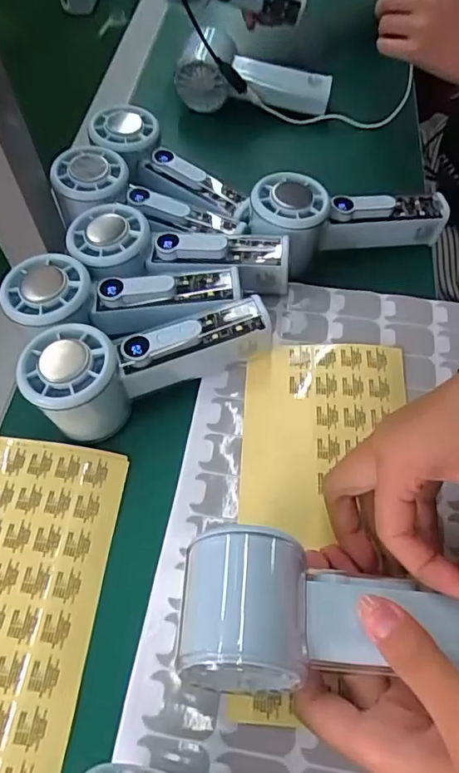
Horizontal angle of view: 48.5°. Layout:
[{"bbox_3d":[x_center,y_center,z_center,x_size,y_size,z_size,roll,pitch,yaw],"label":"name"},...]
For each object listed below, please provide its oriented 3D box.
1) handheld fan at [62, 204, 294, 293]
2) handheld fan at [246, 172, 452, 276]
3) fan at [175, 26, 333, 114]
[{"bbox_3d":[-0.035,-0.092,0.360,0.152,0.041,0.057,4,60,5],"label":"handheld fan"},{"bbox_3d":[0.092,-0.123,0.393,0.153,0.048,0.061,-2,58,-15],"label":"handheld fan"},{"bbox_3d":[0.025,-0.318,0.512,0.153,0.049,0.064,5,60,5],"label":"fan"}]

